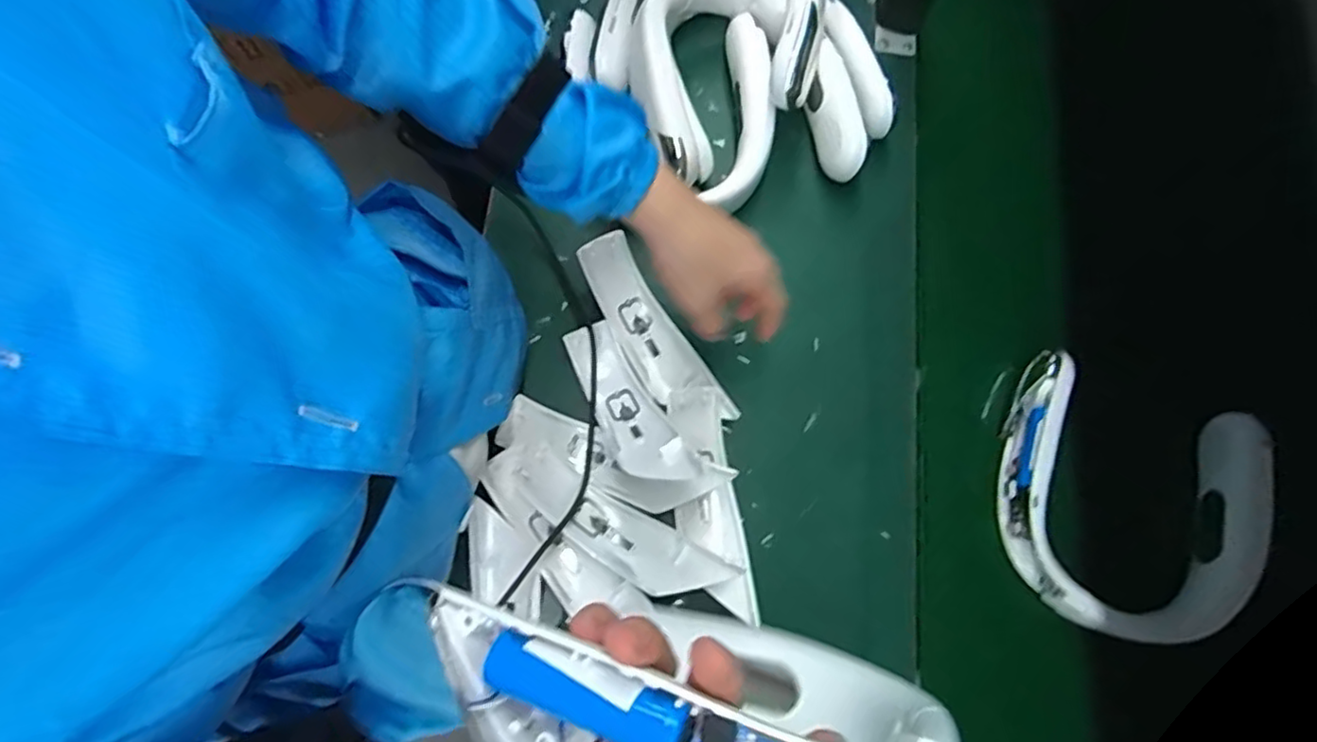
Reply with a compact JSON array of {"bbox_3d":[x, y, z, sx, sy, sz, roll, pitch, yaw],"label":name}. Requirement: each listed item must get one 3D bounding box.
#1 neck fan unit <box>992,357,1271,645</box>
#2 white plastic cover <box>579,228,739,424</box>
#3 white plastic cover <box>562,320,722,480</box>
[{"bbox_3d":[0.375,0.105,0.516,0.189,0.054,0.197,13,76,3],"label":"neck fan unit"},{"bbox_3d":[-0.006,-0.027,0.536,0.050,0.047,0.175,-33,78,-8],"label":"white plastic cover"},{"bbox_3d":[-0.024,0.031,0.511,0.051,0.037,0.167,-33,53,-8],"label":"white plastic cover"}]

